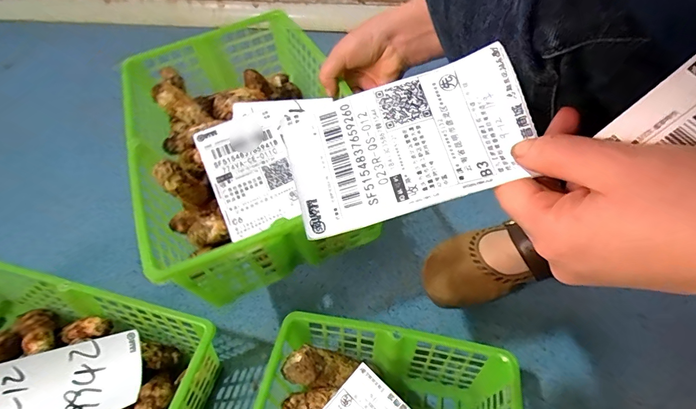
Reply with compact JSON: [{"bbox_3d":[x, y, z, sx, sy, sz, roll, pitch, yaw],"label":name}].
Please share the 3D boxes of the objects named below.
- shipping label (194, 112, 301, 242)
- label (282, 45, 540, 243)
[{"bbox_3d":[-0.093,-0.033,0.372,0.074,0.008,0.120,-24,72,-7],"label":"shipping label"},{"bbox_3d":[0.032,-0.034,0.212,0.129,0.009,0.078,-18,71,2],"label":"label"}]

